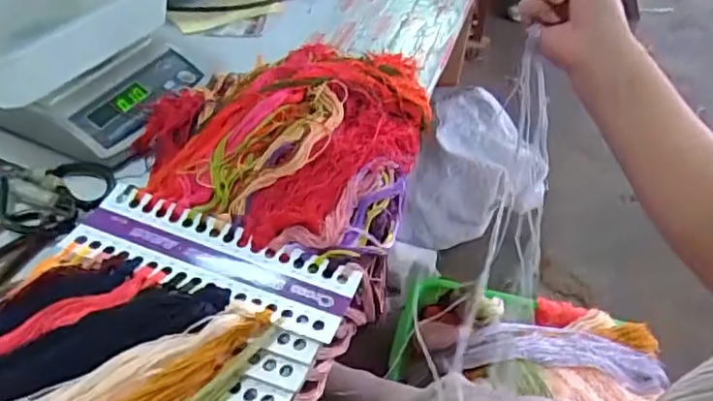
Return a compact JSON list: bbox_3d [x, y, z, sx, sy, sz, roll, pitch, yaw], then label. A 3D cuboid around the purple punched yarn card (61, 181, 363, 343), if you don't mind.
[{"bbox_3d":[-0.122,0.048,0.509,0.242,0.009,0.078,18,40,9],"label":"purple punched yarn card"}]

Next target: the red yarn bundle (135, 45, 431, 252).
[{"bbox_3d":[-0.073,-0.094,0.671,0.283,0.067,0.382,13,44,10],"label":"red yarn bundle"}]

